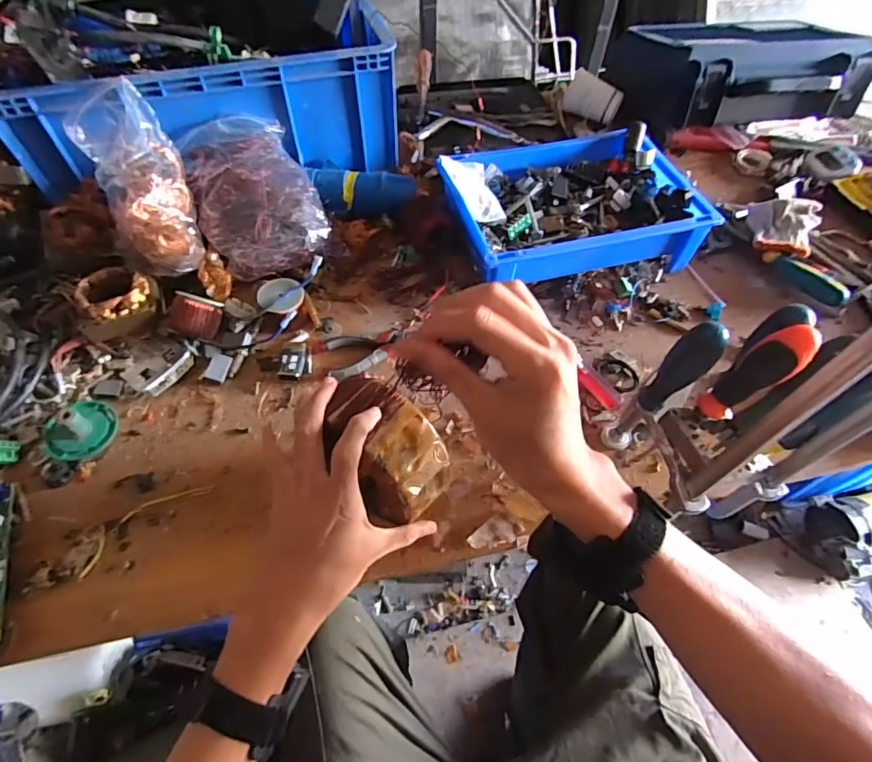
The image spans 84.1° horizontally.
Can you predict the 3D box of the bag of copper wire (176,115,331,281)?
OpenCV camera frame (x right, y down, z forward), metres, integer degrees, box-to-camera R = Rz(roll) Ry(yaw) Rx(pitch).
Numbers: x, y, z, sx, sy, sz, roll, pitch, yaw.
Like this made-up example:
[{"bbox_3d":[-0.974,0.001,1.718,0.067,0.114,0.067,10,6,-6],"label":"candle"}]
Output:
[{"bbox_3d":[-0.234,-0.236,0.627,0.146,0.090,0.214,-25,86,-13],"label":"bag of copper wire"}]

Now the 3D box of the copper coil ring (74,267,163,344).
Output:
[{"bbox_3d":[-0.360,-0.086,0.555,0.077,0.053,0.076,1,55,-1],"label":"copper coil ring"}]

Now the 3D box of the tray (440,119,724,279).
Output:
[{"bbox_3d":[0.172,-0.234,0.660,0.306,0.090,0.237,-12,56,-10],"label":"tray"}]

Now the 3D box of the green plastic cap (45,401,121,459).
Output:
[{"bbox_3d":[-0.365,0.044,0.488,0.060,0.035,0.065,1,55,-1],"label":"green plastic cap"}]

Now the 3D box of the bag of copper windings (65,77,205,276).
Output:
[{"bbox_3d":[-0.341,-0.223,0.559,0.098,0.080,0.197,-24,90,-17],"label":"bag of copper windings"}]

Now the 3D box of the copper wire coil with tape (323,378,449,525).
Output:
[{"bbox_3d":[-0.042,0.063,0.404,0.098,0.084,0.073,34,61,20],"label":"copper wire coil with tape"}]

